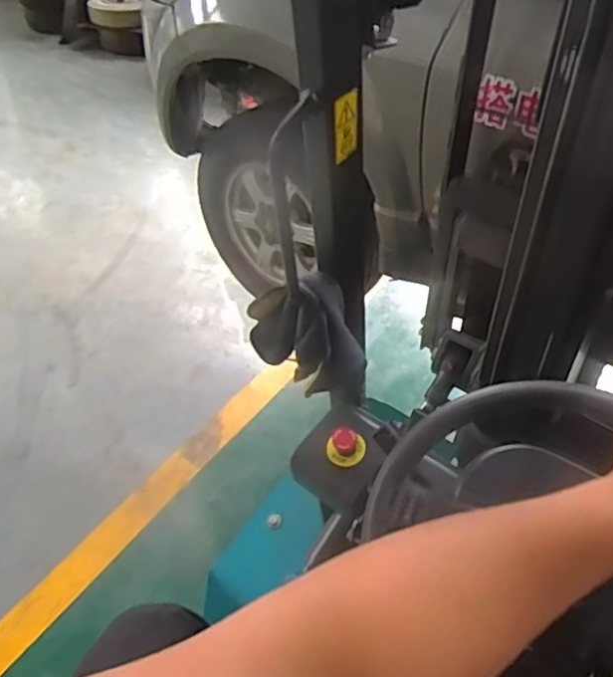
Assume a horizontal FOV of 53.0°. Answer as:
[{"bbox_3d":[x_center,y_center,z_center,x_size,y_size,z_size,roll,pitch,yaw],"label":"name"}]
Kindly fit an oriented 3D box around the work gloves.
[{"bbox_3d":[0.001,-0.009,0.812,0.077,0.142,0.175,-24,43,-36],"label":"work gloves"}]

